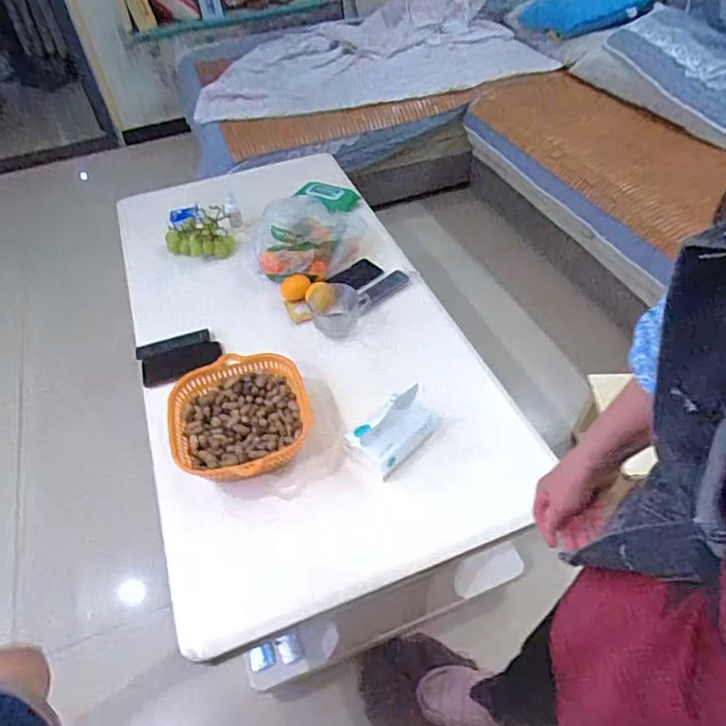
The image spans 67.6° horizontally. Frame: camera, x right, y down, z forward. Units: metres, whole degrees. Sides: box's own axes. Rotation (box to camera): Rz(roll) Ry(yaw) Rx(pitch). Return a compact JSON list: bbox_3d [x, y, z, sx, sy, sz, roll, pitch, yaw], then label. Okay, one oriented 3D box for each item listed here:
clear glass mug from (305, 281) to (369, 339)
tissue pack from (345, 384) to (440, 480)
[{"bbox_3d":[-0.048,-0.113,1.137,0.122,0.064,0.115,-1,50,1],"label":"clear glass mug"},{"bbox_3d":[0.056,0.104,0.923,0.100,0.100,0.156,34,59,27],"label":"tissue pack"}]

